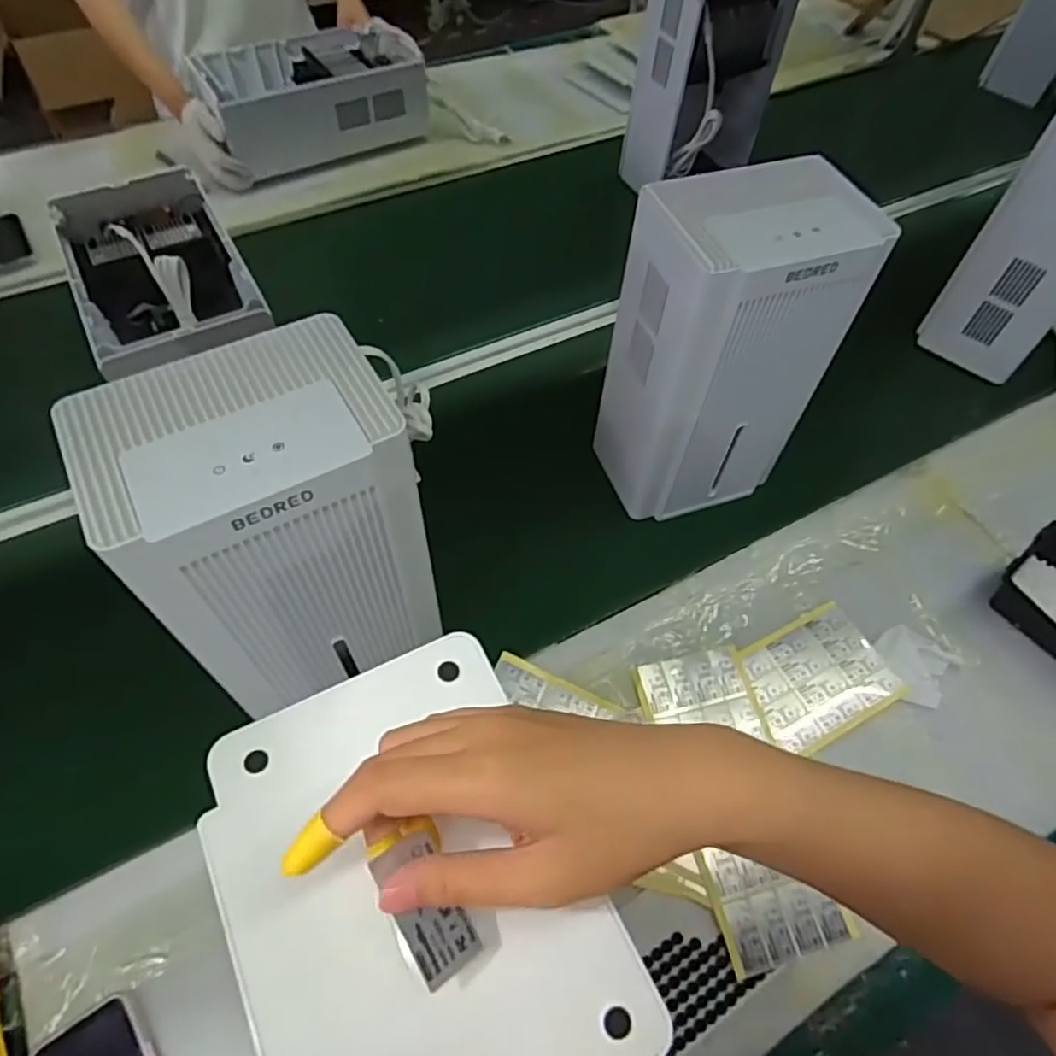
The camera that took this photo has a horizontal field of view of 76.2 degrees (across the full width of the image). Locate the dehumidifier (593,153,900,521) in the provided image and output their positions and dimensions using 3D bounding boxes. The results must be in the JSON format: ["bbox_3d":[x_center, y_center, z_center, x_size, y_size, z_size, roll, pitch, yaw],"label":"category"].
[{"bbox_3d":[0.201,-0.183,0.717,0.192,0.335,0.148,-14,59,-13],"label":"dehumidifier"}]

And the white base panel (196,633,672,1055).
[{"bbox_3d":[-0.048,0.150,0.278,0.140,0.011,0.187,-23,61,-17],"label":"white base panel"}]

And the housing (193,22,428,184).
[{"bbox_3d":[-0.373,-0.749,1.177,0.357,0.129,0.230,-22,61,-17],"label":"housing"}]

